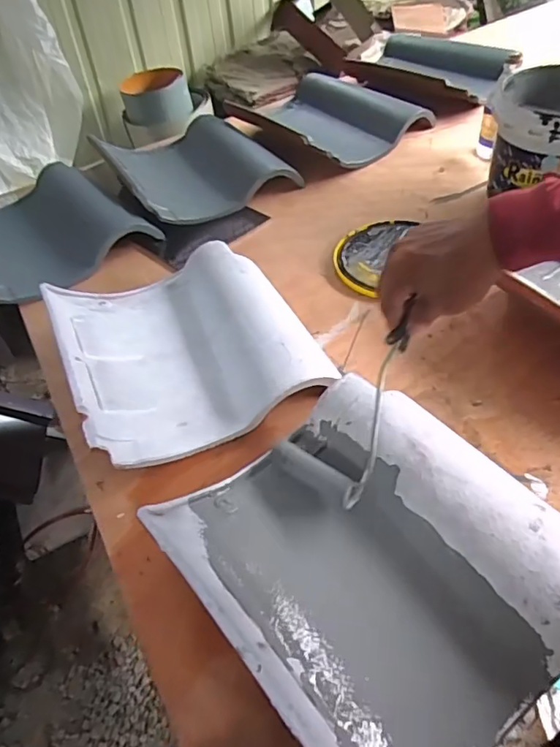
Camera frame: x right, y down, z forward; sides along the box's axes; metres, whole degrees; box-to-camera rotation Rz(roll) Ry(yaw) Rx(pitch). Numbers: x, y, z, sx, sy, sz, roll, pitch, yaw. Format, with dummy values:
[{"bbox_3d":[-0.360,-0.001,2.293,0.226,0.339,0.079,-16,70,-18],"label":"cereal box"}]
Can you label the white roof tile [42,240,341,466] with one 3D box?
[{"bbox_3d":[-0.122,-0.048,0.704,0.304,0.067,0.322,-21,45,-15],"label":"white roof tile"}]

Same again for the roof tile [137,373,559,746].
[{"bbox_3d":[0.085,0.164,0.480,0.287,0.078,0.313,-32,49,-25],"label":"roof tile"}]

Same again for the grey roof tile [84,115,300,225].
[{"bbox_3d":[-0.181,-0.412,1.059,0.286,0.077,0.357,-26,47,-19],"label":"grey roof tile"}]

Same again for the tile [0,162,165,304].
[{"bbox_3d":[-0.433,-0.264,0.950,0.294,0.072,0.340,-33,49,-25],"label":"tile"}]

